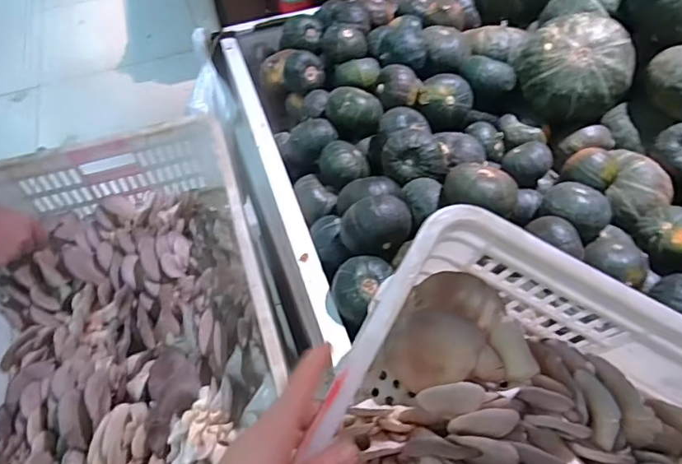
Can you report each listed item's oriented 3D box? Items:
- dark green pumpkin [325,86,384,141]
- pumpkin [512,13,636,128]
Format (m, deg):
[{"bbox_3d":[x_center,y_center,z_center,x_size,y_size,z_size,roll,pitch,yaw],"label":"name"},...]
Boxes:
[{"bbox_3d":[0.022,-0.206,0.868,0.096,0.071,0.073,7,53,7],"label":"dark green pumpkin"},{"bbox_3d":[0.405,-0.292,0.886,0.184,0.145,0.182,17,55,14],"label":"pumpkin"}]

